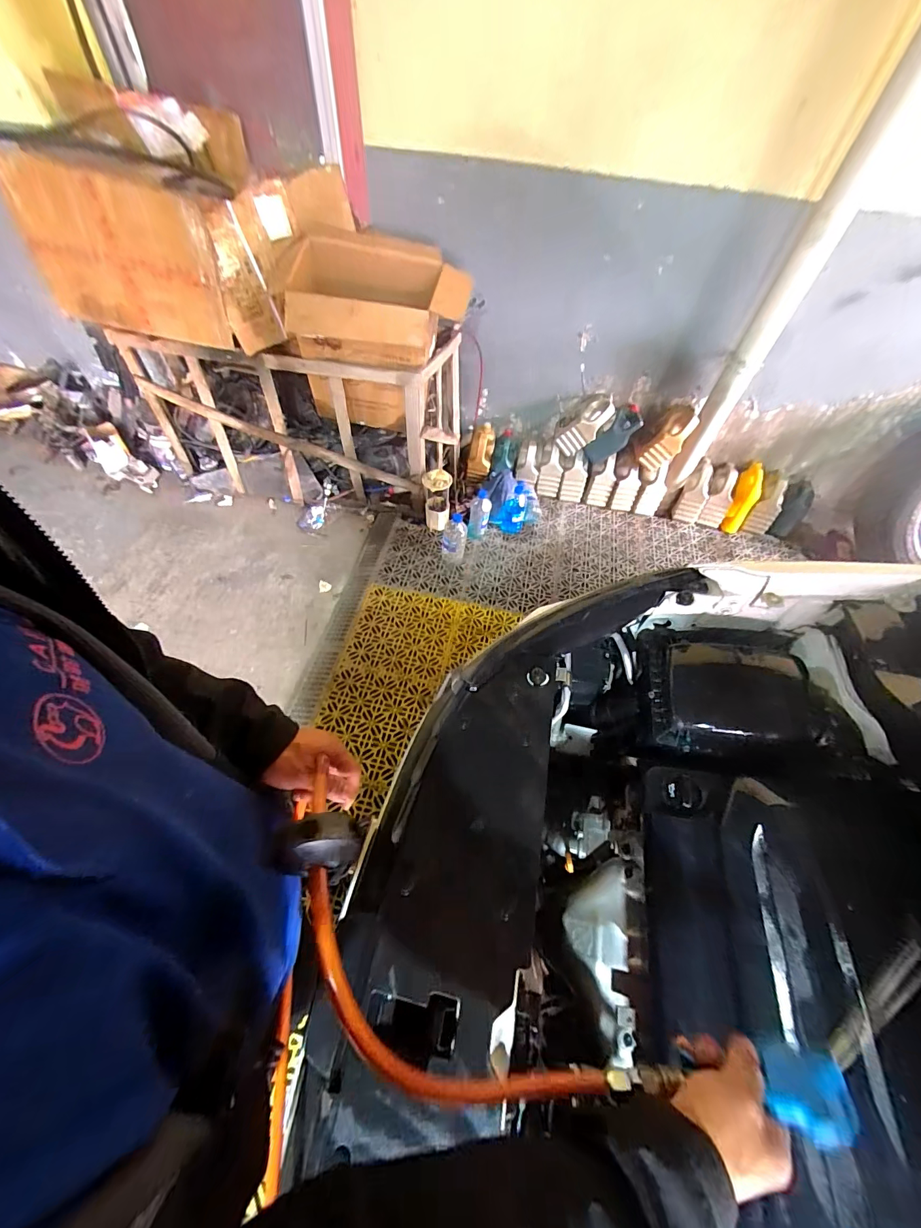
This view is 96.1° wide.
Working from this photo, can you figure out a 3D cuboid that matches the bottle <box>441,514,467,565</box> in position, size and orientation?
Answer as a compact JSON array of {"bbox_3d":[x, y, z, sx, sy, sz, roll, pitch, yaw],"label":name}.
[{"bbox_3d":[-0.029,-0.328,1.832,0.109,0.208,0.101,-1,56,-4],"label":"bottle"}]

